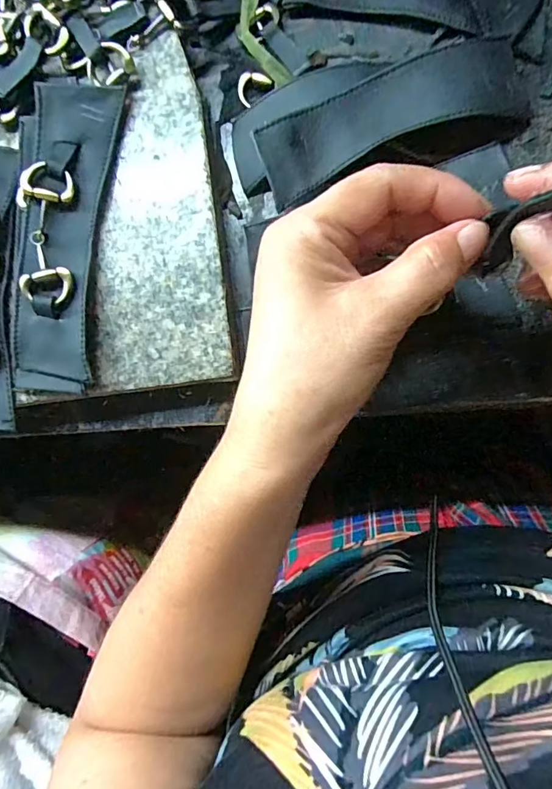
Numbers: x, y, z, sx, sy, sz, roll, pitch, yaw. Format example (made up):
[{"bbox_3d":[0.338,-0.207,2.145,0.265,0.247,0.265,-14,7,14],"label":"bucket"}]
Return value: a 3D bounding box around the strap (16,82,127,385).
[{"bbox_3d":[-0.109,-0.084,0.244,0.041,0.018,0.150,6,90,9],"label":"strap"}]

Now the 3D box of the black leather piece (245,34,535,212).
[{"bbox_3d":[0.056,-0.134,0.227,0.130,0.012,0.040,-20,93,5],"label":"black leather piece"}]

